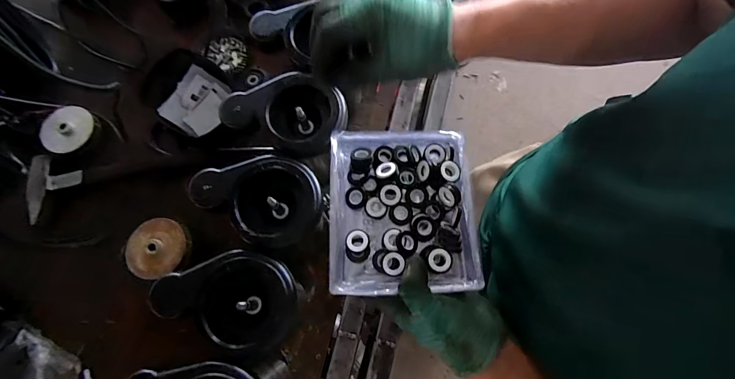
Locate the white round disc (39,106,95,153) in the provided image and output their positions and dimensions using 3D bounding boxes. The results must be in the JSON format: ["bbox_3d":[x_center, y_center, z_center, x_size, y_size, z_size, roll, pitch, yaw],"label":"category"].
[{"bbox_3d":[-0.539,-0.108,0.651,0.077,0.020,0.087,21,76,7],"label":"white round disc"}]

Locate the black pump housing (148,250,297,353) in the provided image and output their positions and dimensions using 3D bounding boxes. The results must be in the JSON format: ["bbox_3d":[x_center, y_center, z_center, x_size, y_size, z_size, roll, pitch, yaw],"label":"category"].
[{"bbox_3d":[-0.168,0.130,0.458,0.164,0.069,0.107,18,75,6],"label":"black pump housing"}]

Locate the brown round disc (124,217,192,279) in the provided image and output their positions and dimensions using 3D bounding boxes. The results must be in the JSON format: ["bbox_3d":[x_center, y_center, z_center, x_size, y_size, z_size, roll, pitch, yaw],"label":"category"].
[{"bbox_3d":[-0.319,0.088,0.552,0.090,0.017,0.087,0,74,1],"label":"brown round disc"}]

